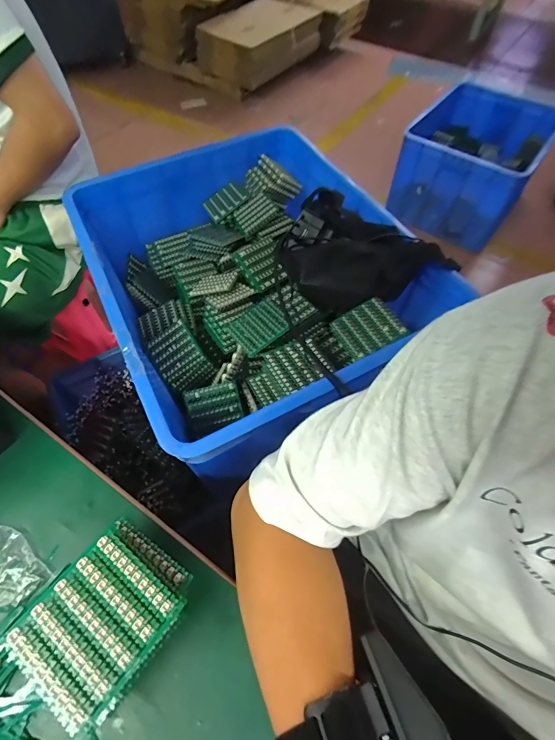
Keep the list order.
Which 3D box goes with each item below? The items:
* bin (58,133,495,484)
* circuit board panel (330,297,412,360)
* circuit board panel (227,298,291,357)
[{"bbox_3d":[-0.052,-0.188,0.672,0.478,0.230,0.621,-25,63,-15],"label":"bin"},{"bbox_3d":[0.136,-0.063,0.546,0.087,0.006,0.082,-33,62,-3],"label":"circuit board panel"},{"bbox_3d":[-0.031,-0.070,0.565,0.082,0.009,0.086,-34,52,-7],"label":"circuit board panel"}]

